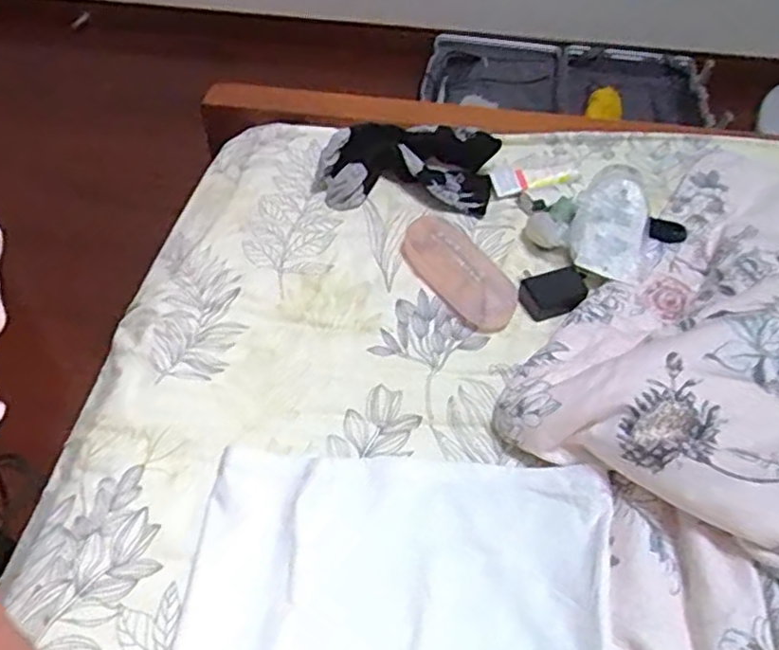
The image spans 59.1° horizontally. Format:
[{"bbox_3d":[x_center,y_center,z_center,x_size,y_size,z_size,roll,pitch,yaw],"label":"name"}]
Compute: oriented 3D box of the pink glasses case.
[{"bbox_3d":[0.069,-0.059,0.711,0.053,0.032,0.149,-28,56,-23],"label":"pink glasses case"}]

